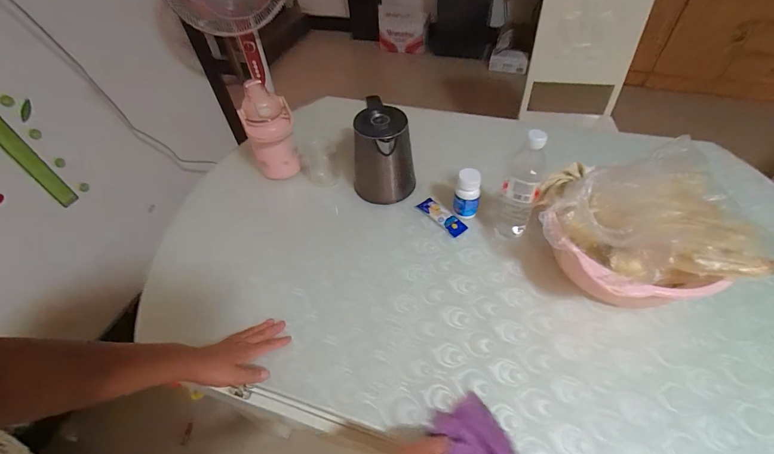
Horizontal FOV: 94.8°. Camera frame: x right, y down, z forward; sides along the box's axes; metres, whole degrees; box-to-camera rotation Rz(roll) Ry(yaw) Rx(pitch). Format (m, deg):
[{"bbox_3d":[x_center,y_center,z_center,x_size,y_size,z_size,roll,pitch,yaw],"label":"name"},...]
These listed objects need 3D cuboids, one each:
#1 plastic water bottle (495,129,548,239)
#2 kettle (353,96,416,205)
[{"bbox_3d":[0.250,-0.072,0.668,0.069,0.236,0.071,17,52,19],"label":"plastic water bottle"},{"bbox_3d":[-0.013,-0.149,0.792,0.120,0.188,0.125,-37,56,-26],"label":"kettle"}]

